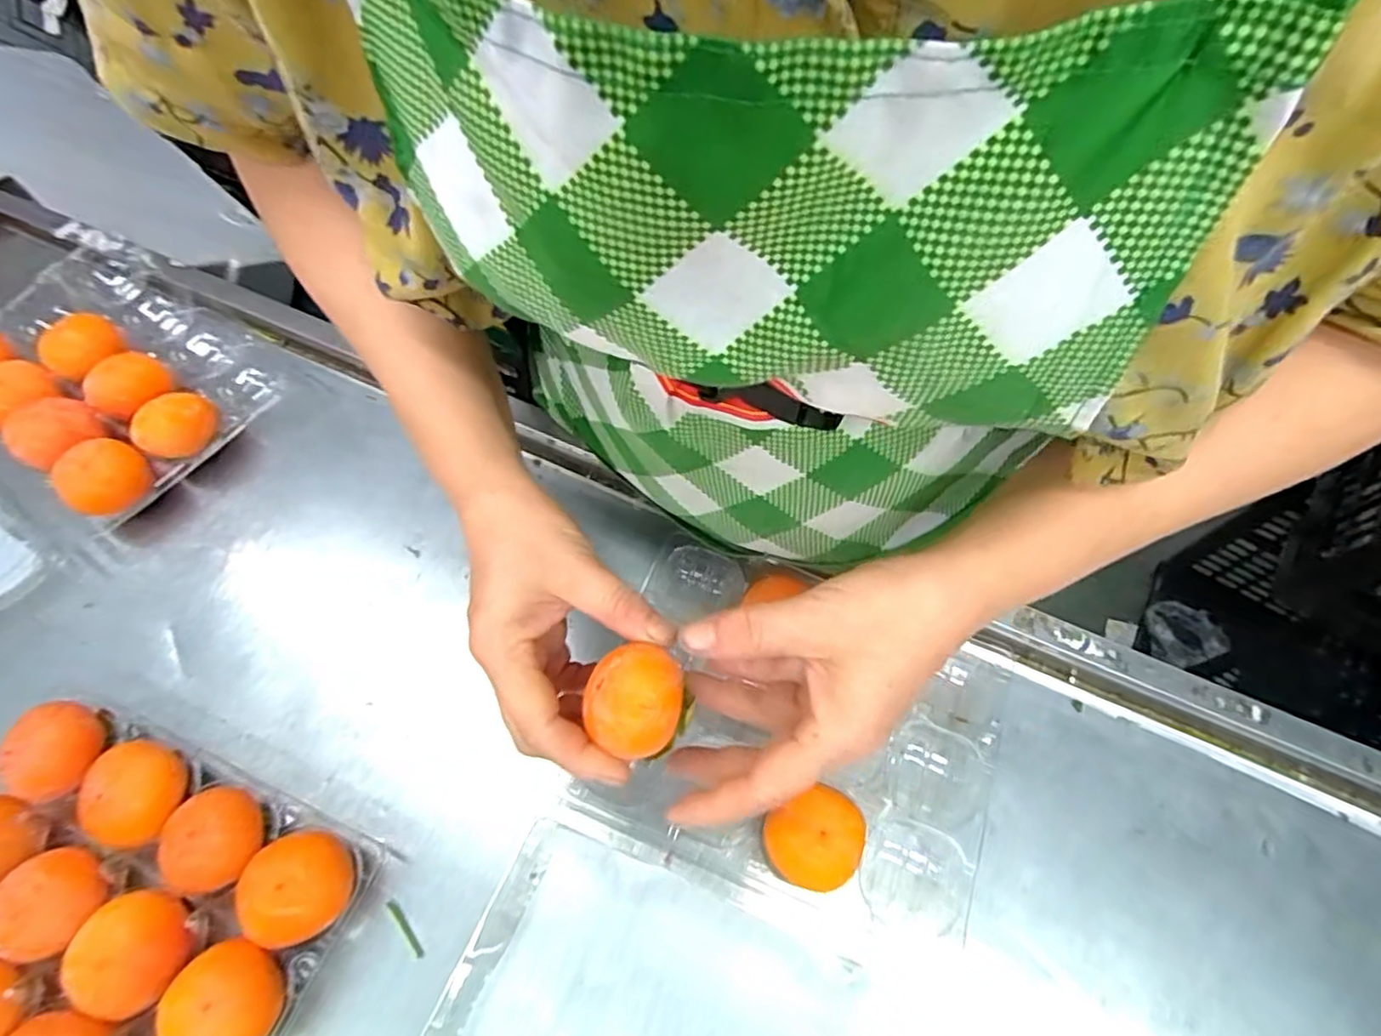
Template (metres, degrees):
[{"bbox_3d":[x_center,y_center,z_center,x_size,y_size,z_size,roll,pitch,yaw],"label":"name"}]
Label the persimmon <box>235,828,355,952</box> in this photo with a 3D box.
[{"bbox_3d":[-0.201,0.192,0.340,0.051,0.047,0.050,1,65,-1],"label":"persimmon"}]

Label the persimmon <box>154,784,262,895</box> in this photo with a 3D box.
[{"bbox_3d":[-0.246,0.170,0.350,0.047,0.041,0.046,9,65,3],"label":"persimmon"}]

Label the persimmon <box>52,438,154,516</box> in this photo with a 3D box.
[{"bbox_3d":[-0.384,-0.024,0.437,0.045,0.042,0.048,1,63,-1],"label":"persimmon"}]

